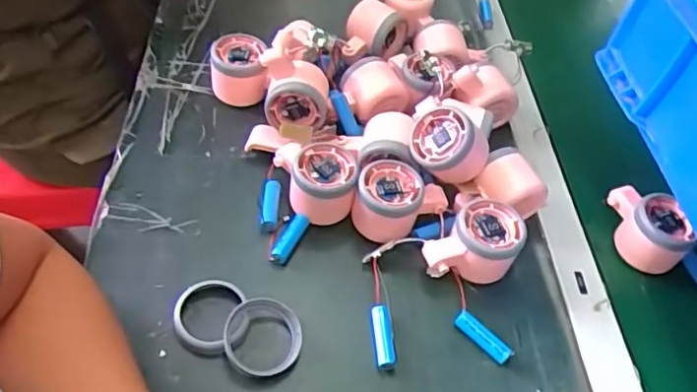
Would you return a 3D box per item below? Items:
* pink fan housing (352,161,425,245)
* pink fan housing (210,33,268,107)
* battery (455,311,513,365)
[{"bbox_3d":[0.035,0.008,0.511,0.055,0.050,0.060,21,51,11],"label":"pink fan housing"},{"bbox_3d":[-0.113,-0.127,0.593,0.055,0.056,0.050,-2,51,-8],"label":"pink fan housing"},{"bbox_3d":[0.108,0.115,0.464,0.049,0.016,0.013,36,56,22],"label":"battery"}]

